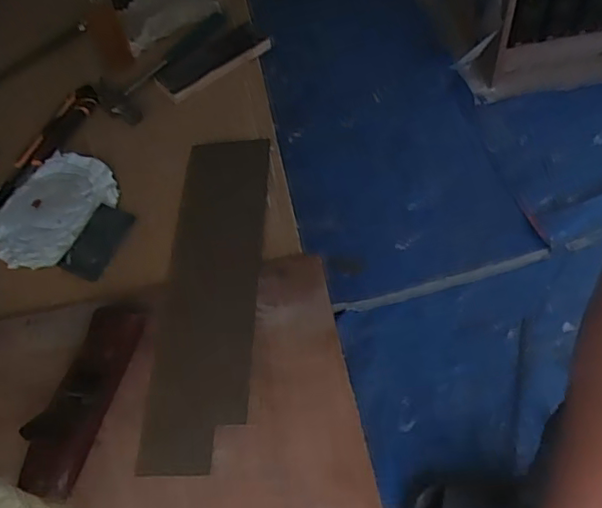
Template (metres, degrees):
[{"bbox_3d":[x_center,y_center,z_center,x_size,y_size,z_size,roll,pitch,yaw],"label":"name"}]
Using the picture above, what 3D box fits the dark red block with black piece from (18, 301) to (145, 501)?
[{"bbox_3d":[-0.214,0.138,0.614,0.047,0.052,0.194,10,56,11],"label":"dark red block with black piece"}]

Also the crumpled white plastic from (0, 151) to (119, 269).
[{"bbox_3d":[-0.327,-0.062,0.800,0.146,0.018,0.171,29,61,22],"label":"crumpled white plastic"}]

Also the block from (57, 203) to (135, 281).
[{"bbox_3d":[-0.247,-0.017,0.752,0.063,0.016,0.099,21,59,18],"label":"block"}]

